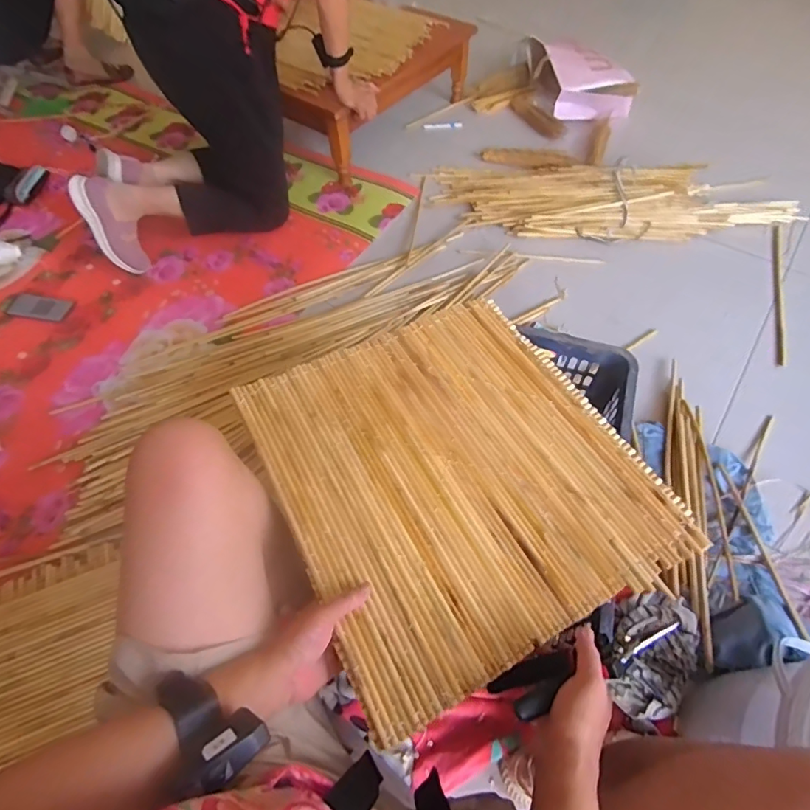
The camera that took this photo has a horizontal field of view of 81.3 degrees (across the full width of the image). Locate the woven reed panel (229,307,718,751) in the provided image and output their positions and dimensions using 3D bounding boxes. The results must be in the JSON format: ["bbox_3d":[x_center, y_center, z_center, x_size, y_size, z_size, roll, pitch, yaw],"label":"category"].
[{"bbox_3d":[0.064,0.072,0.617,0.430,0.010,0.467,-22,59,-17],"label":"woven reed panel"}]

